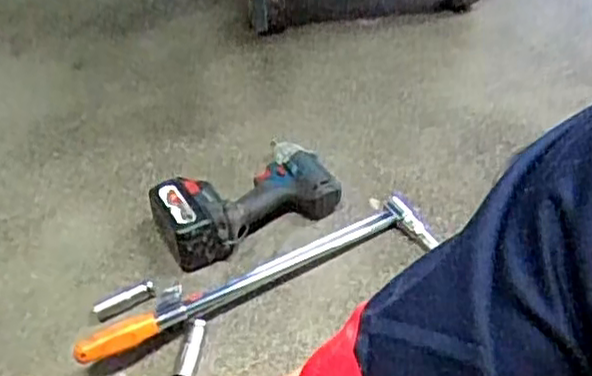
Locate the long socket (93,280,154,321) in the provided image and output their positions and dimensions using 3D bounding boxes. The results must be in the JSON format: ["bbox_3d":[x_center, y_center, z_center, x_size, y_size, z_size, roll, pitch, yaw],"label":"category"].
[{"bbox_3d":[-0.224,0.147,0.916,0.081,0.028,0.023,-29,51,-22],"label":"long socket"}]

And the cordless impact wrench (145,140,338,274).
[{"bbox_3d":[-0.074,0.015,0.993,0.253,0.079,0.124,-24,50,-18],"label":"cordless impact wrench"}]

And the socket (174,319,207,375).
[{"bbox_3d":[-0.129,0.201,0.858,0.022,0.022,0.079,7,47,10],"label":"socket"}]

